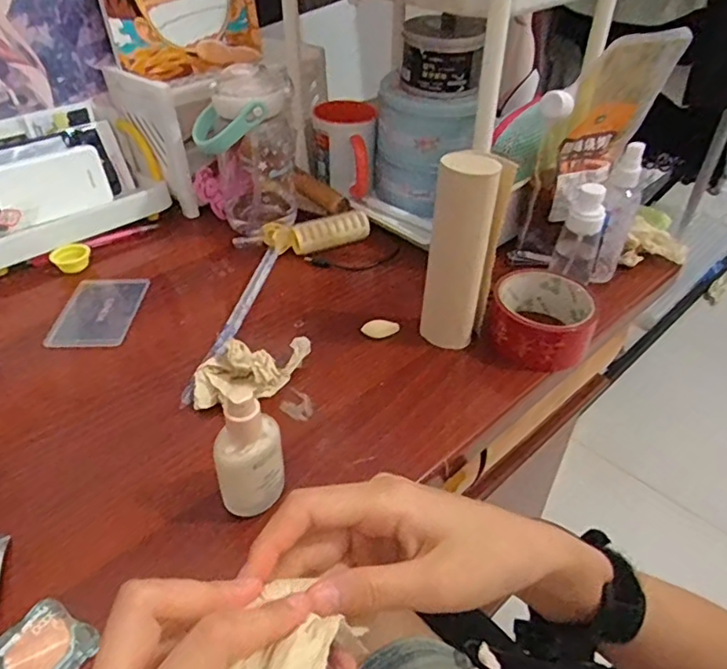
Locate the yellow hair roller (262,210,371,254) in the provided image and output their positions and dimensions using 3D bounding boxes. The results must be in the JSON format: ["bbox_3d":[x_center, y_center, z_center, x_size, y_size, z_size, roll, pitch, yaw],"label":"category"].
[{"bbox_3d":[-0.050,-0.111,0.629,0.114,0.030,0.038,-7,40,-9],"label":"yellow hair roller"}]

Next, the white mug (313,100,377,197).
[{"bbox_3d":[-0.022,-0.231,0.708,0.075,0.095,0.084,-1,40,-1],"label":"white mug"}]

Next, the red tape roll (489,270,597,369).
[{"bbox_3d":[0.157,-0.011,0.513,0.087,0.052,0.086,12,41,13],"label":"red tape roll"}]

